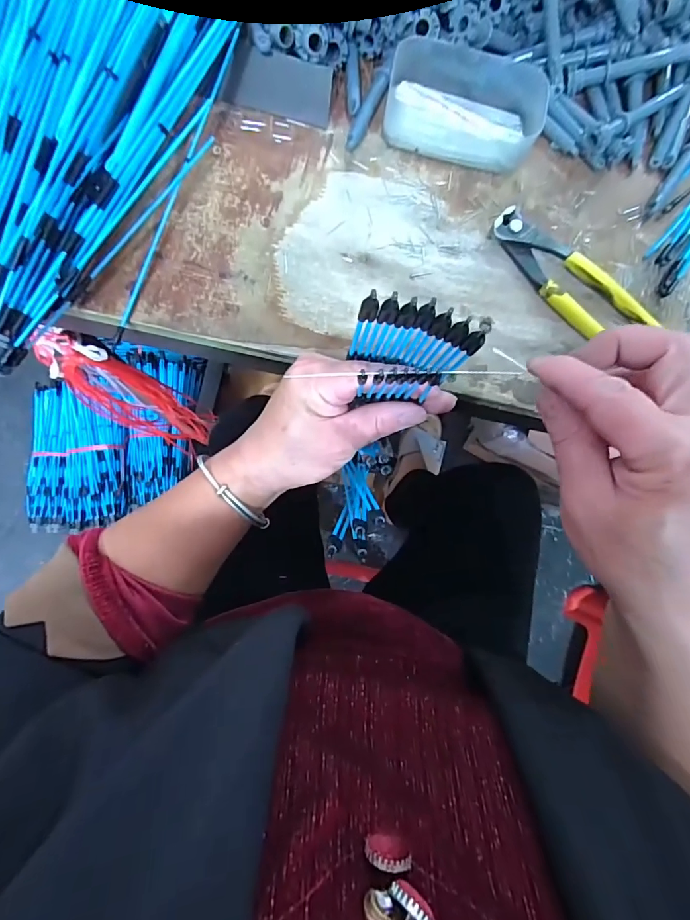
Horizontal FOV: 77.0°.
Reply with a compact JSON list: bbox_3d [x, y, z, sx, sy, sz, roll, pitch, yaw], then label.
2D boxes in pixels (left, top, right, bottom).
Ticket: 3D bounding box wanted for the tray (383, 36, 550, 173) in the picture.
[{"bbox_3d":[0.092,-0.277,0.338,0.116,0.032,0.077,11,82,-3],"label":"tray"}]

